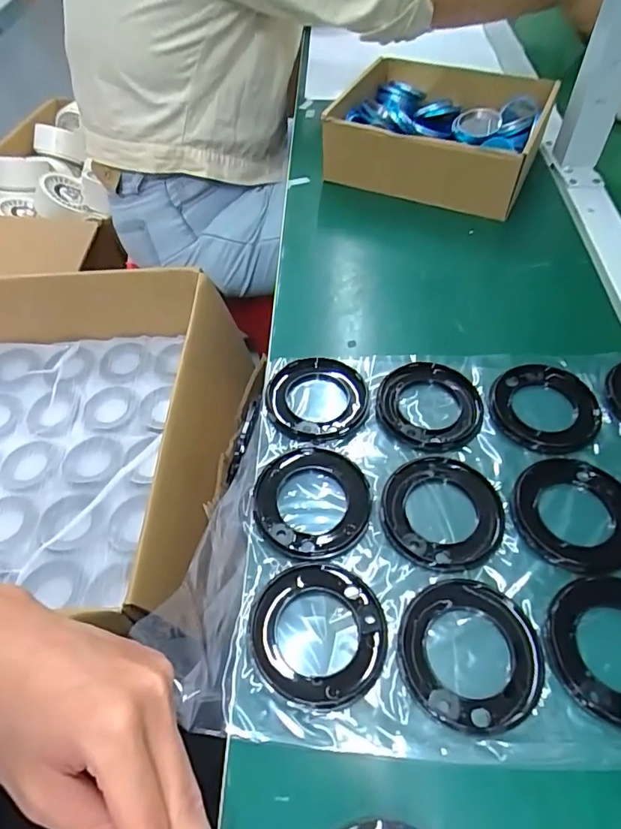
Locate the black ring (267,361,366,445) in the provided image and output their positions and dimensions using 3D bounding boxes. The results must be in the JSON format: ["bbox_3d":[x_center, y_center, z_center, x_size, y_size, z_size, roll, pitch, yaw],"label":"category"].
[{"bbox_3d":[0.005,-0.011,0.386,0.074,0.007,0.076,-2,54,3],"label":"black ring"}]

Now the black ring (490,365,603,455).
[{"bbox_3d":[0.172,-0.006,0.374,0.074,0.007,0.076,-2,54,3],"label":"black ring"}]

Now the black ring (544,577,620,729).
[{"bbox_3d":[0.172,0.129,0.281,0.078,0.004,0.076,-2,54,3],"label":"black ring"}]

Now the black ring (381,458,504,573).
[{"bbox_3d":[0.088,0.062,0.333,0.083,0.004,0.072,-29,57,-16],"label":"black ring"}]

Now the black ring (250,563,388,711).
[{"bbox_3d":[0.005,0.123,0.292,0.075,0.005,0.077,-2,54,3],"label":"black ring"}]

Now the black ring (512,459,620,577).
[{"bbox_3d":[0.172,0.063,0.329,0.075,0.004,0.080,-2,54,3],"label":"black ring"}]

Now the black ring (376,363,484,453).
[{"bbox_3d":[0.089,-0.007,0.382,0.075,0.007,0.076,-2,54,3],"label":"black ring"}]

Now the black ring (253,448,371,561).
[{"bbox_3d":[0.001,0.057,0.338,0.076,0.007,0.075,-2,54,3],"label":"black ring"}]

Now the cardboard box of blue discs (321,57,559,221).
[{"bbox_3d":[0.148,-0.312,0.569,0.211,0.074,0.200,24,59,20],"label":"cardboard box of blue discs"}]

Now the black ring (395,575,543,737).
[{"bbox_3d":[0.089,0.132,0.284,0.078,0.004,0.075,-2,54,3],"label":"black ring"}]

